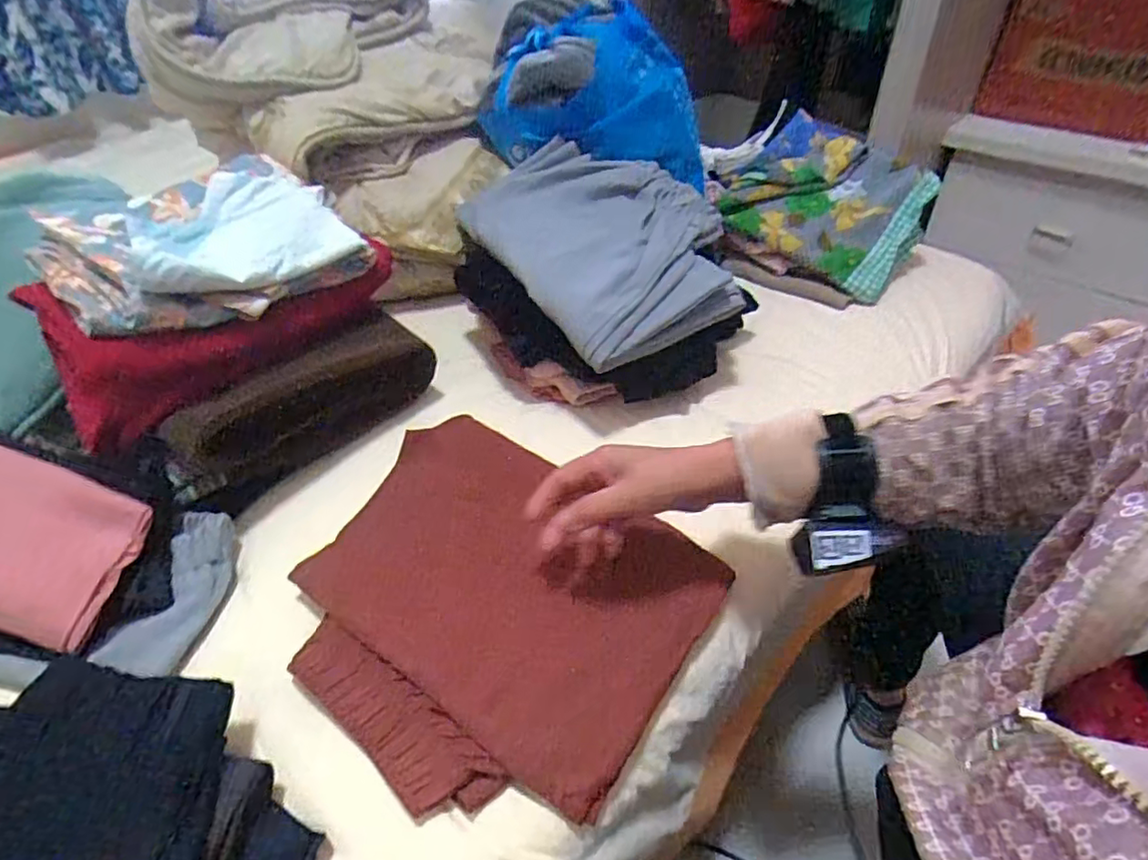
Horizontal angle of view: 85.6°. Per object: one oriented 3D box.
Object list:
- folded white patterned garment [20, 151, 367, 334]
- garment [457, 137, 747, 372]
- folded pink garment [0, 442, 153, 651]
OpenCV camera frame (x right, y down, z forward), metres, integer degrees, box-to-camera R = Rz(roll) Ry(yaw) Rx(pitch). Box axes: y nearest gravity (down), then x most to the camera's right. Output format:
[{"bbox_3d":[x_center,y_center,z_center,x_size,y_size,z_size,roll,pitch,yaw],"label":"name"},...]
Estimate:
[{"bbox_3d":[-0.320,-0.160,0.540,0.171,0.064,0.223,31,52,32],"label":"folded white patterned garment"},{"bbox_3d":[0.030,-0.204,0.656,0.225,0.091,0.291,-25,46,-22],"label":"garment"},{"bbox_3d":[-0.429,0.071,0.452,0.209,0.023,0.115,18,68,-2],"label":"folded pink garment"}]

